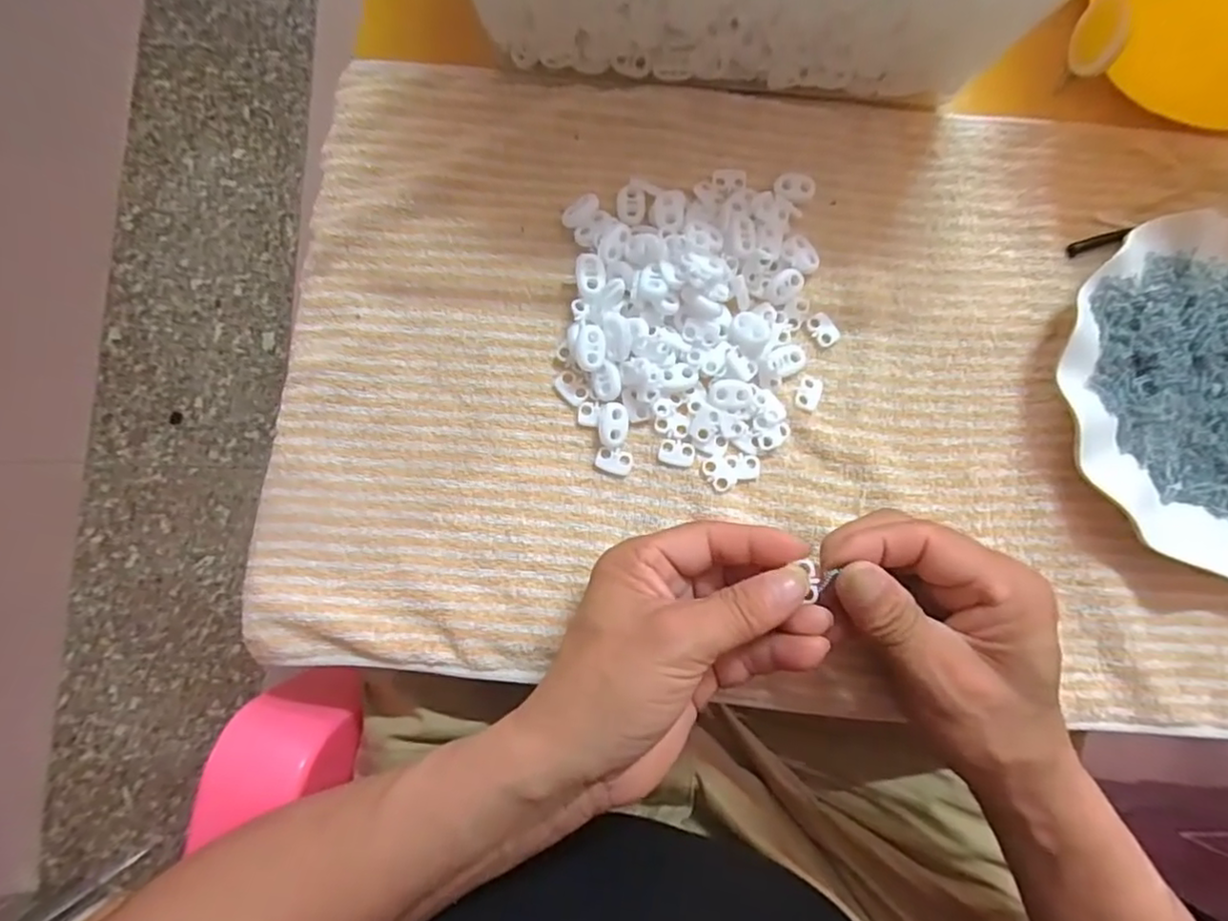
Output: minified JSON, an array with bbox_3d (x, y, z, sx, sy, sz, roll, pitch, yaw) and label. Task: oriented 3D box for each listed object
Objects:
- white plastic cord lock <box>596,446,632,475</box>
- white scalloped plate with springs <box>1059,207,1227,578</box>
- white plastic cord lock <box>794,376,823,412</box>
[{"bbox_3d":[0.000,0.000,0.315,0.018,0.004,0.013,18,82,0],"label":"white plastic cord lock"},{"bbox_3d":[0.318,-0.035,0.315,0.178,0.020,0.181,0,83,-2],"label":"white scalloped plate with springs"},{"bbox_3d":[0.102,-0.035,0.323,0.012,0.004,0.019,23,82,1],"label":"white plastic cord lock"}]

